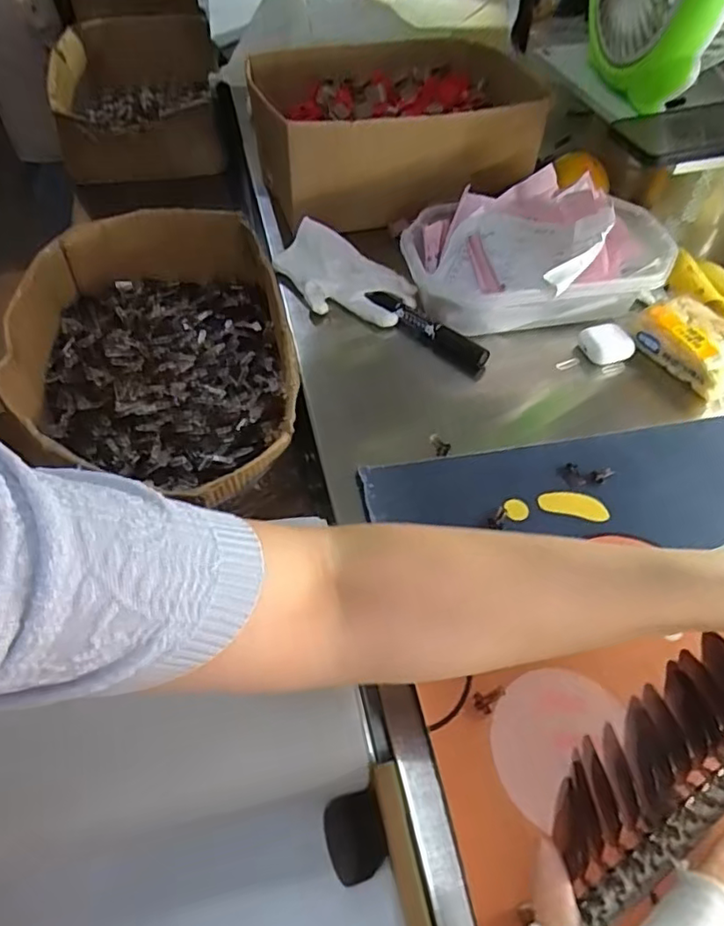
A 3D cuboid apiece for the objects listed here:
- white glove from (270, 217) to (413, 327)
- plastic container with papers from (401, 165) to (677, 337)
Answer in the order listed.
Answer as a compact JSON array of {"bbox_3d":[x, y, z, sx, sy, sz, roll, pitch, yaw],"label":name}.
[{"bbox_3d":[-0.020,-0.205,0.650,0.107,0.029,0.164,-25,56,-19],"label":"white glove"},{"bbox_3d":[0.183,-0.219,0.629,0.267,0.085,0.181,-18,54,-14],"label":"plastic container with papers"}]

